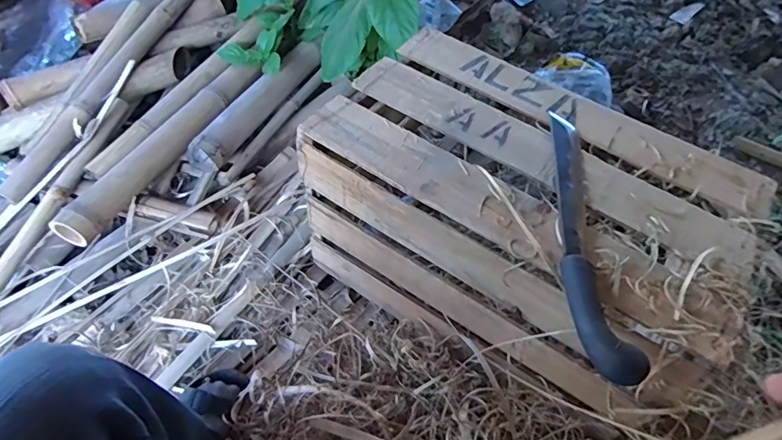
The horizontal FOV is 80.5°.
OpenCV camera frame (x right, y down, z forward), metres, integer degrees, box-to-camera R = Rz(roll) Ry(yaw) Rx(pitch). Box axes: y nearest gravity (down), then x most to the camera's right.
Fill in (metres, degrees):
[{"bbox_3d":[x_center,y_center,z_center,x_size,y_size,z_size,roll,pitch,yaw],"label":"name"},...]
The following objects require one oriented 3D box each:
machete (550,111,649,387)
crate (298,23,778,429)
[{"bbox_3d":[0.232,-0.001,0.568,0.064,0.025,0.399,5,52,-2],"label":"machete"},{"bbox_3d":[0.172,0.020,0.752,0.570,0.338,0.391,33,57,18],"label":"crate"}]

